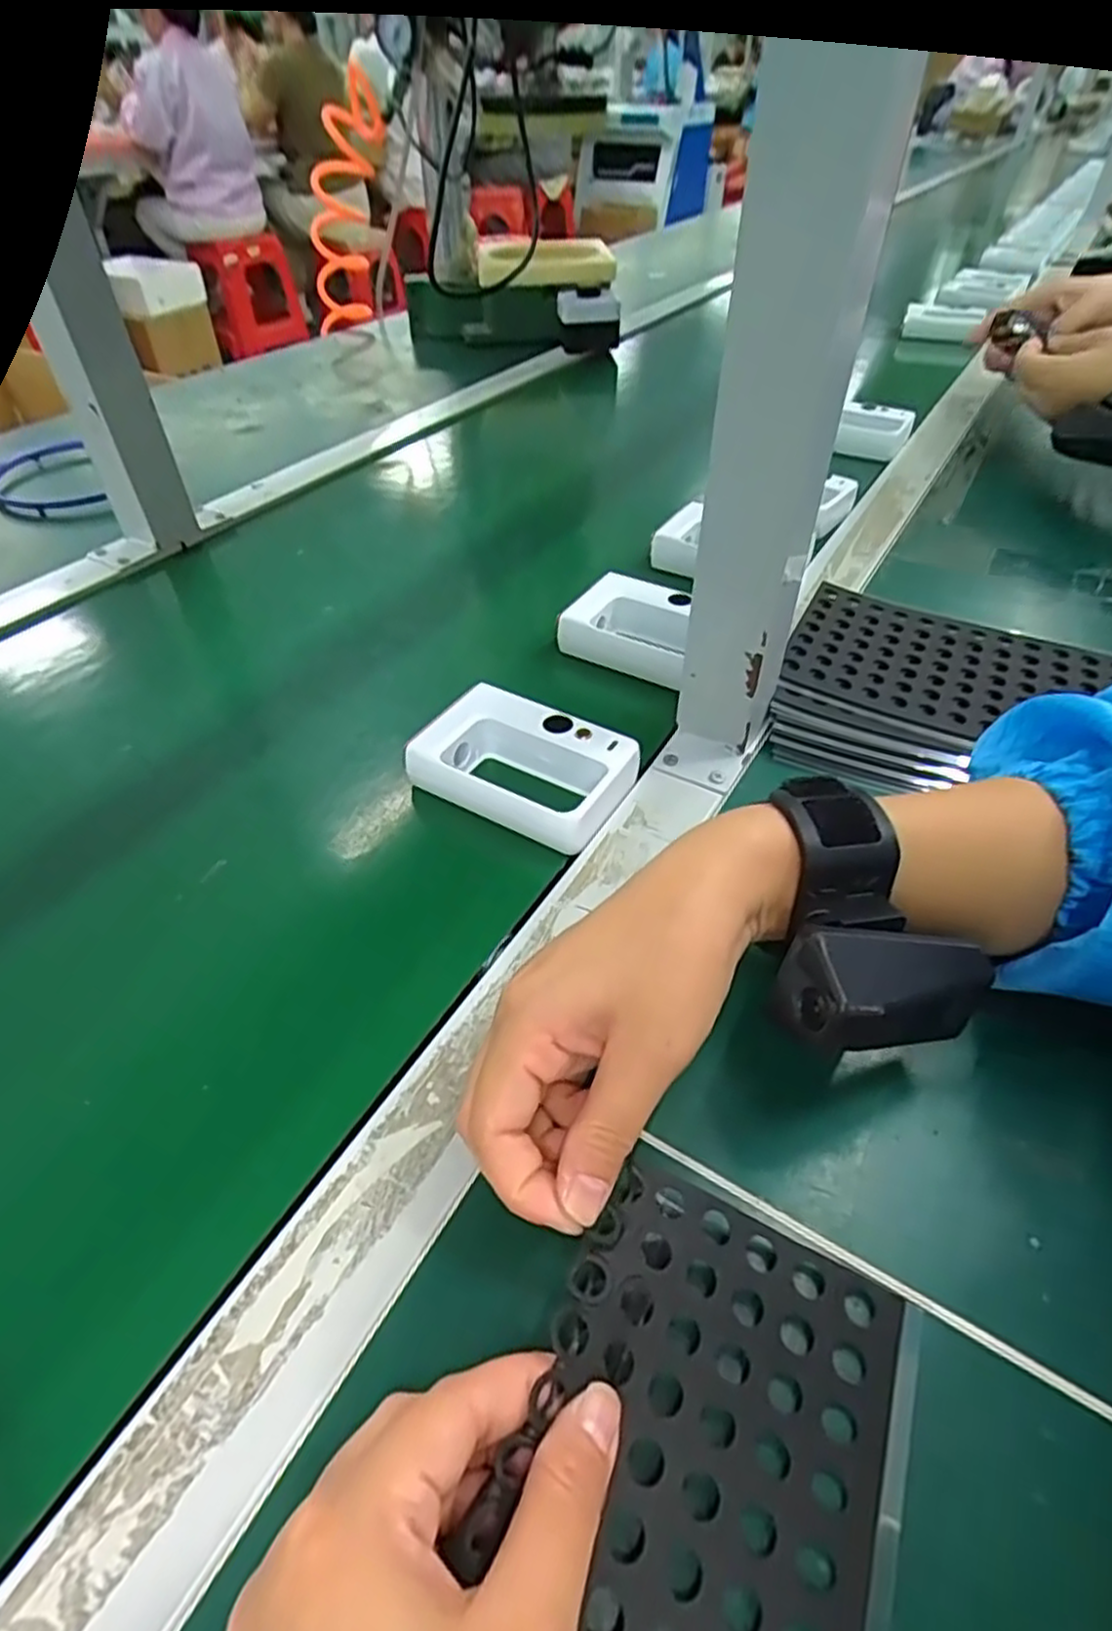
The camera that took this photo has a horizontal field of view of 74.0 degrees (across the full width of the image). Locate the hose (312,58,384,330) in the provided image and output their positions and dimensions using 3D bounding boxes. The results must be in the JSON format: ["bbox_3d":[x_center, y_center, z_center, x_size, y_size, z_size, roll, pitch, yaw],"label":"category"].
[{"bbox_3d":[-0.219,-0.611,0.753,0.062,0.257,0.068,-25,86,-23],"label":"hose"}]

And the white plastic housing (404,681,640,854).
[{"bbox_3d":[-0.014,-0.024,0.353,0.100,0.024,0.065,17,49,17],"label":"white plastic housing"}]

